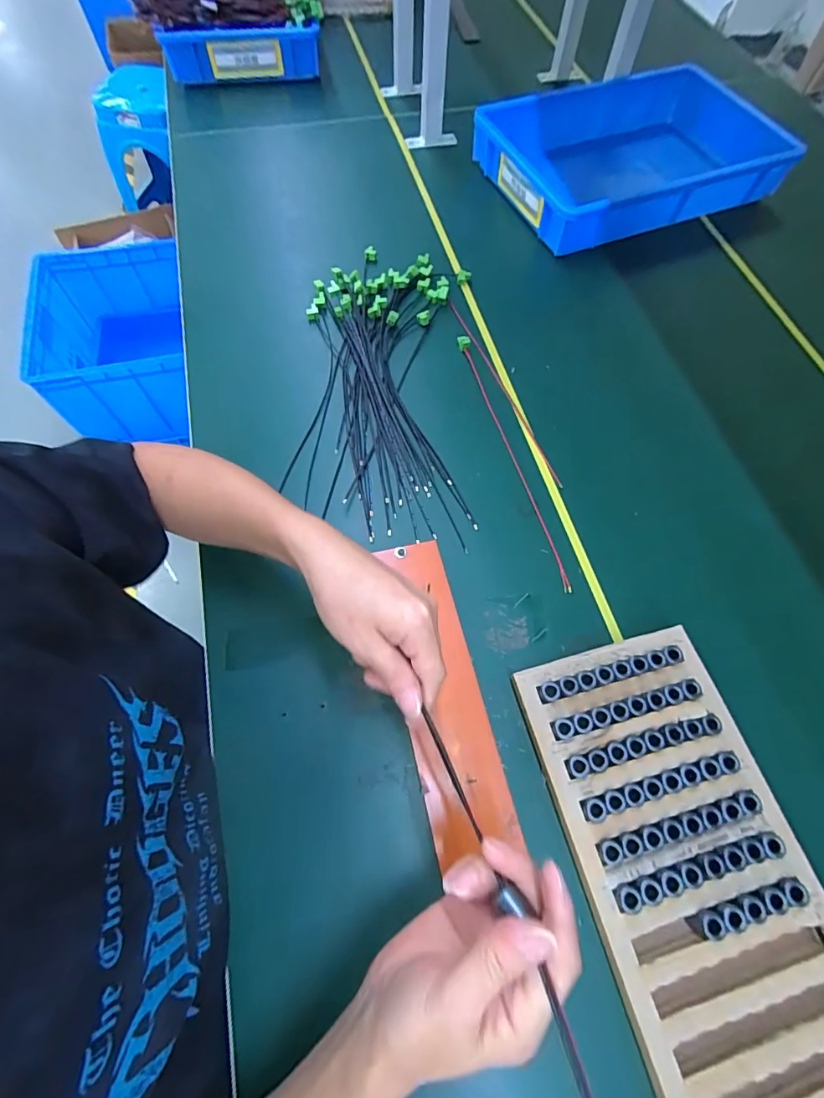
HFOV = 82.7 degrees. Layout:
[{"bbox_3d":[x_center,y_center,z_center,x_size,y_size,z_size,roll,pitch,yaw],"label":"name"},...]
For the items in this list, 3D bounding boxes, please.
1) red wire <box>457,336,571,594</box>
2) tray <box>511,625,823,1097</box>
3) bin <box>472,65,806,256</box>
[{"bbox_3d":[0.115,-0.118,0.554,0.014,0.012,0.363,-14,67,-7],"label":"red wire"},{"bbox_3d":[0.221,0.255,0.375,0.173,0.033,0.354,-14,66,-7],"label":"tray"},{"bbox_3d":[0.362,-0.638,0.765,0.462,0.087,0.295,-23,68,-11],"label":"bin"}]

